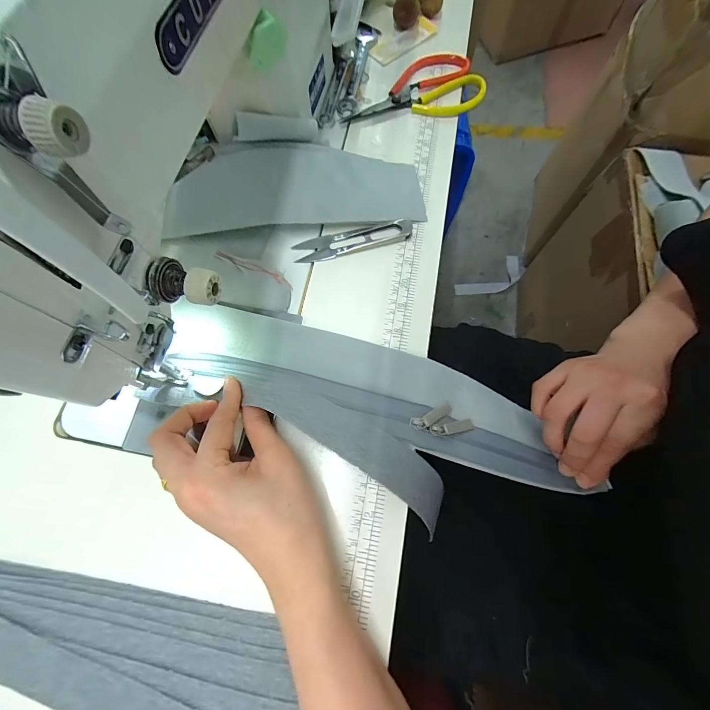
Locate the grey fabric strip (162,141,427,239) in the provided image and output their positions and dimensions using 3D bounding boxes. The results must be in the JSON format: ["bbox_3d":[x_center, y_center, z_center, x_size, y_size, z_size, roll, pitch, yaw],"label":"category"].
[{"bbox_3d":[-0.049,-0.169,0.331,0.235,0.034,0.083,-6,71,0],"label":"grey fabric strip"}]

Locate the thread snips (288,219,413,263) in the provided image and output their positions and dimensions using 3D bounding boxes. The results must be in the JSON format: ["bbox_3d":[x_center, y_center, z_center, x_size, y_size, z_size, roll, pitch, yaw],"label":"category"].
[{"bbox_3d":[-0.001,-0.113,0.327,0.115,0.006,0.024,-11,71,-2],"label":"thread snips"}]

